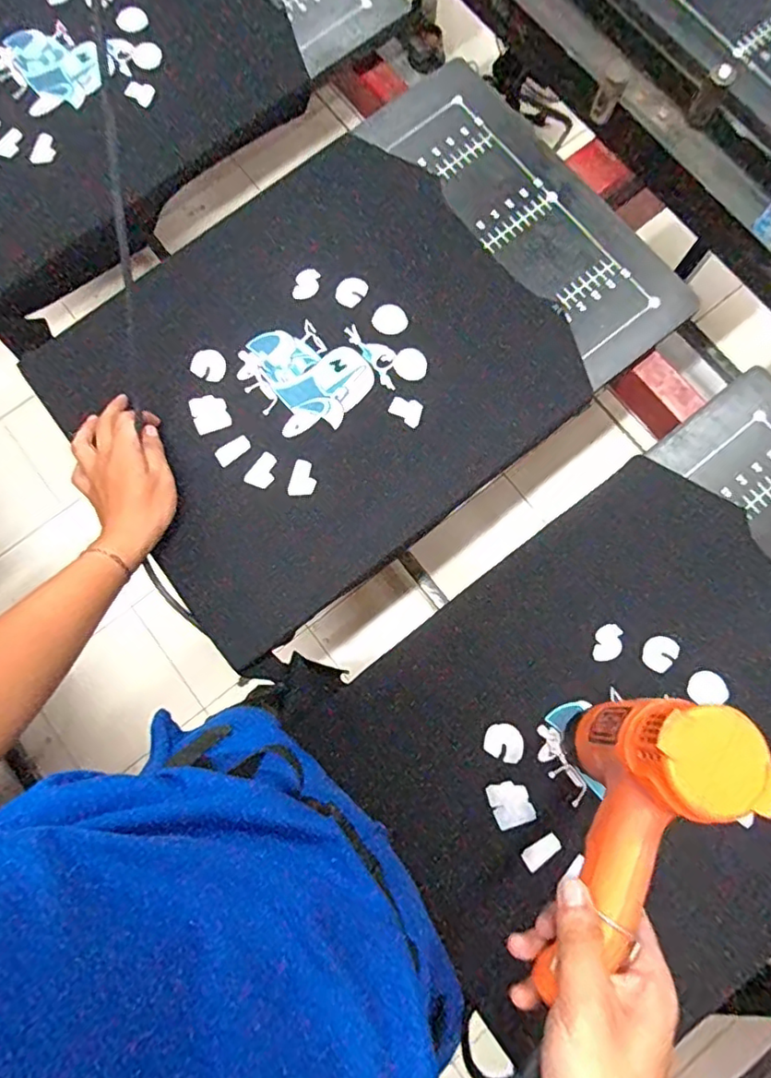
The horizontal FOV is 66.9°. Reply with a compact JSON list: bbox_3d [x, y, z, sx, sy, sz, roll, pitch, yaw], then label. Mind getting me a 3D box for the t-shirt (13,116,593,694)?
[{"bbox_3d":[-0.080,-0.163,0.605,0.461,0.065,0.411,-41,82,-3],"label":"t-shirt"}]

